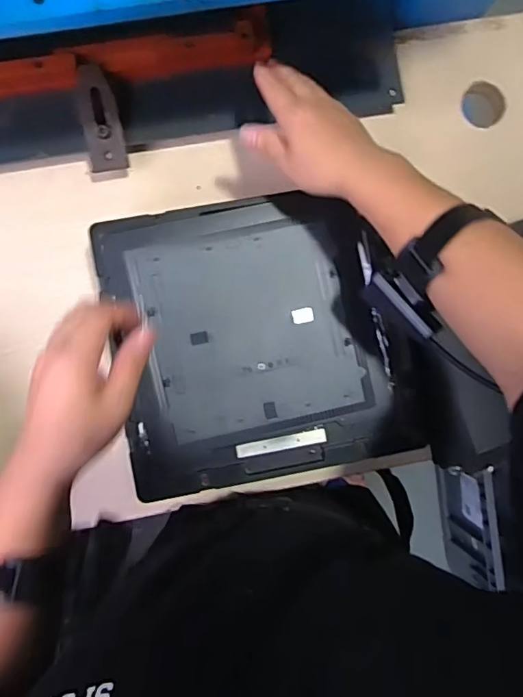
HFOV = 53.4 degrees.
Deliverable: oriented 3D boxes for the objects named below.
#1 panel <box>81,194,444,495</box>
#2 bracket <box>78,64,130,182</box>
[{"bbox_3d":[0.010,-0.008,0.513,0.295,0.030,0.269,-9,89,-4],"label":"panel"},{"bbox_3d":[-0.164,-0.230,0.536,0.042,0.030,0.109,-6,116,-4],"label":"bracket"}]

